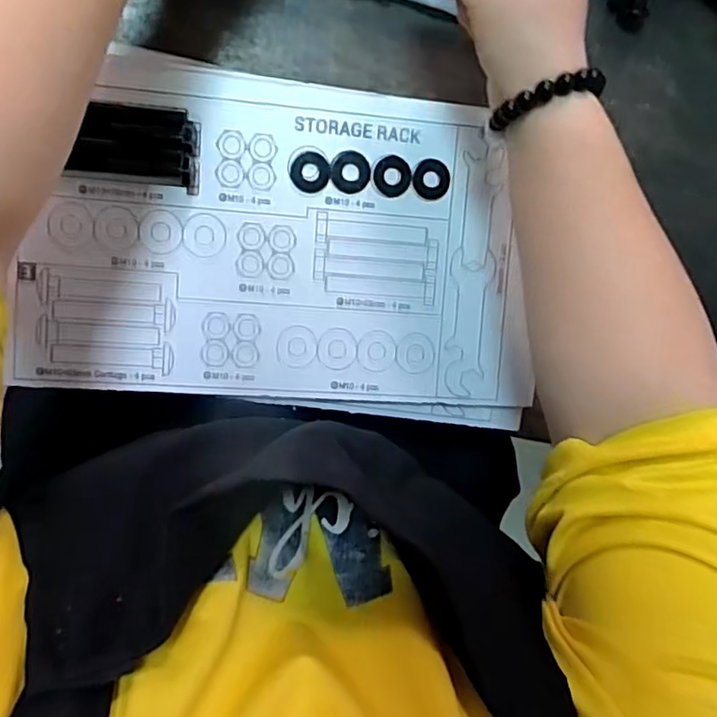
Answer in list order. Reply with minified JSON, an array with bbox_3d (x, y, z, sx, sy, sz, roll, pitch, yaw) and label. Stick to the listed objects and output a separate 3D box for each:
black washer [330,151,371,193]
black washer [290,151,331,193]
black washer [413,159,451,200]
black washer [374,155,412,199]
[{"bbox_3d":[-0.005,-0.115,0.368,0.025,0.004,0.025,5,96,-8],"label":"black washer"},{"bbox_3d":[-0.030,-0.114,0.365,0.024,0.004,0.023,4,96,-8],"label":"black washer"},{"bbox_3d":[0.046,-0.113,0.376,0.023,0.004,0.024,6,96,-8],"label":"black washer"},{"bbox_3d":[0.022,-0.114,0.372,0.023,0.004,0.025,5,96,-8],"label":"black washer"}]

